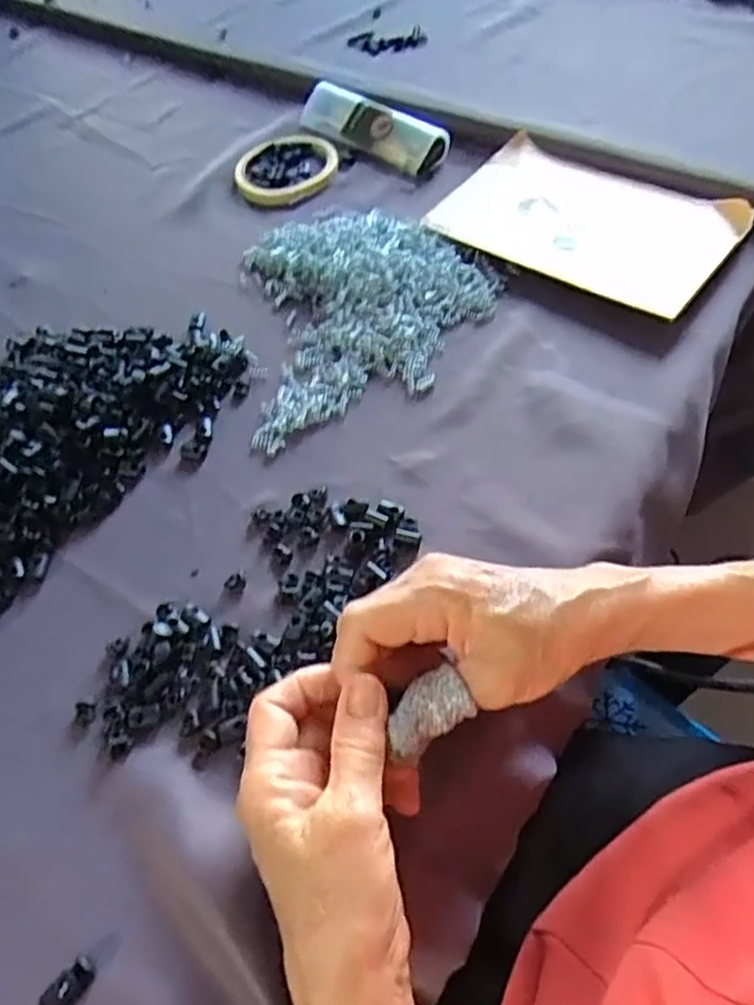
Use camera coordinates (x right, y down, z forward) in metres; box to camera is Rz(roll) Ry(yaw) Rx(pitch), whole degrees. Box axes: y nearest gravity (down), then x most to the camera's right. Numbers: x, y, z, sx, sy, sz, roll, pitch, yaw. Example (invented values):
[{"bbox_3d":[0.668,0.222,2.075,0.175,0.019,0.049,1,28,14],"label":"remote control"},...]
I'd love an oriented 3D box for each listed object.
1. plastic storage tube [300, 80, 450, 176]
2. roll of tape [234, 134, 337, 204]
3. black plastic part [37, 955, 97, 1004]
[{"bbox_3d":[-0.008,-0.344,0.625,0.153,0.026,0.045,37,65,27],"label":"plastic storage tube"},{"bbox_3d":[-0.078,-0.301,0.609,0.087,0.011,0.107,26,61,22],"label":"roll of tape"},{"bbox_3d":[-0.121,0.190,0.268,0.012,0.007,0.022,32,63,25],"label":"black plastic part"}]

